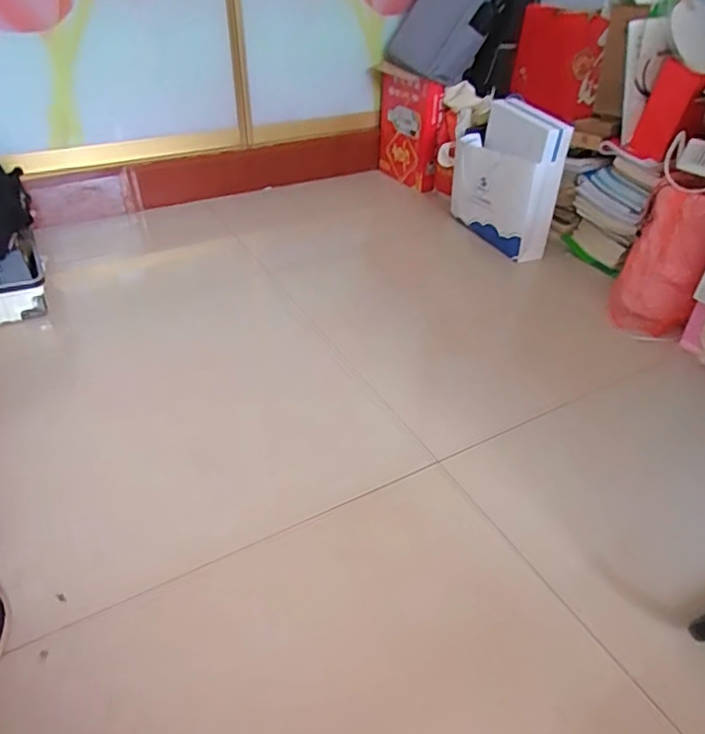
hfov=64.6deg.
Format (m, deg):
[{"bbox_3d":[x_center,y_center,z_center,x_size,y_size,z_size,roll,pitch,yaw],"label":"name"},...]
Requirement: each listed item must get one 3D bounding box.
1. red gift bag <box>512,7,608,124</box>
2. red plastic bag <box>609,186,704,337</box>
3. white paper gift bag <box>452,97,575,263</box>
[{"bbox_3d":[0.591,-0.881,1.615,0.046,0.251,0.294,-18,43,-28],"label":"red gift bag"},{"bbox_3d":[0.688,-0.235,1.217,0.177,0.298,0.141,27,45,29],"label":"red plastic bag"},{"bbox_3d":[0.406,-0.503,1.485,0.133,0.349,0.286,-17,42,-21],"label":"white paper gift bag"}]

